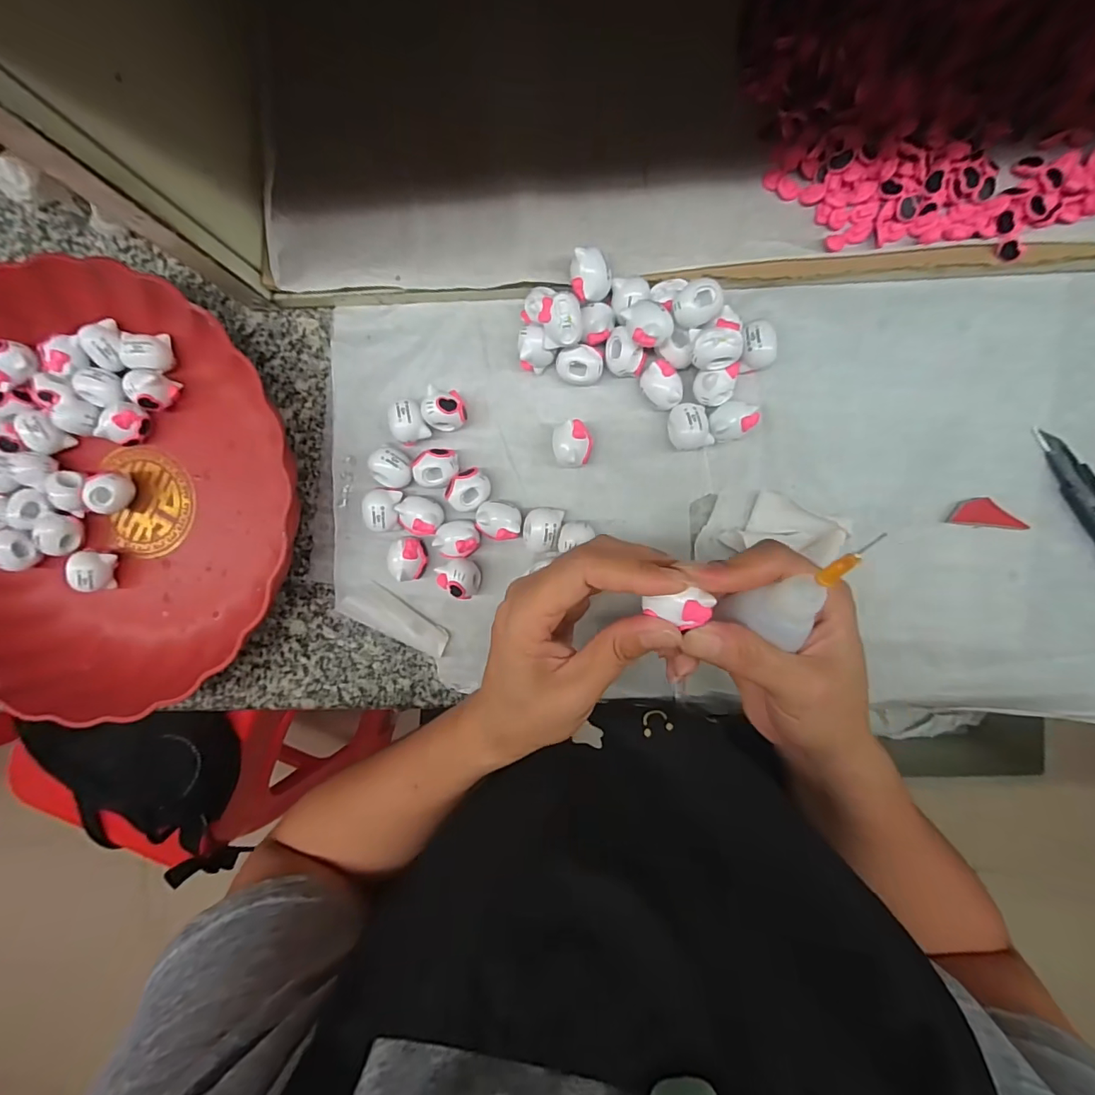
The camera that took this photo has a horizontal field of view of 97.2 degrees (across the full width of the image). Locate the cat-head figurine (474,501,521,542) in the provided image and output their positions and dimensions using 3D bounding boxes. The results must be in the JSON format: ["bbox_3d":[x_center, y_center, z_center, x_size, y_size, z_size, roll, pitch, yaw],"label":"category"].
[{"bbox_3d":[-0.027,-0.015,0.275,0.025,0.020,0.021,8,95,4],"label":"cat-head figurine"}]

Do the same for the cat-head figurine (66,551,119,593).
[{"bbox_3d":[-0.273,0.014,0.293,0.016,0.022,0.024,-3,94,5],"label":"cat-head figurine"}]

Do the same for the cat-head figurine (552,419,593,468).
[{"bbox_3d":[0.014,-0.057,0.271,0.022,0.022,0.025,-13,93,5],"label":"cat-head figurine"}]

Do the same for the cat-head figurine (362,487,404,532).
[{"bbox_3d":[-0.094,-0.021,0.280,0.018,0.021,0.024,3,94,4],"label":"cat-head figurine"}]

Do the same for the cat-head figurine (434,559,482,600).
[{"bbox_3d":[-0.049,0.018,0.278,0.020,0.026,0.022,0,94,4],"label":"cat-head figurine"}]

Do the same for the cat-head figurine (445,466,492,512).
[{"bbox_3d":[-0.044,-0.032,0.277,0.024,0.018,0.020,-43,90,6],"label":"cat-head figurine"}]

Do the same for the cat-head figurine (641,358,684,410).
[{"bbox_3d":[0.062,-0.088,0.266,0.020,0.022,0.024,-11,93,5],"label":"cat-head figurine"}]

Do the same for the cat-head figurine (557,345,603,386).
[{"bbox_3d":[0.018,-0.100,0.270,0.025,0.019,0.020,-5,94,5],"label":"cat-head figurine"}]

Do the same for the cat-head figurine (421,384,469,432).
[{"bbox_3d":[-0.057,-0.078,0.273,0.022,0.025,0.023,0,94,4],"label":"cat-head figurine"}]

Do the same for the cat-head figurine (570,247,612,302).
[{"bbox_3d":[0.022,-0.138,0.248,0.020,0.016,0.022,2,94,4],"label":"cat-head figurine"}]

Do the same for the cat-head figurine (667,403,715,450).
[{"bbox_3d":[0.078,-0.066,0.266,0.022,0.019,0.024,-12,93,5],"label":"cat-head figurine"}]

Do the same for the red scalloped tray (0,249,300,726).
[{"bbox_3d":[-0.267,-0.032,0.282,0.215,0.048,0.240,21,95,3],"label":"red scalloped tray"}]

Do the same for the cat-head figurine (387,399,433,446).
[{"bbox_3d":[-0.078,-0.071,0.274,0.018,0.018,0.024,-19,92,6],"label":"cat-head figurine"}]

